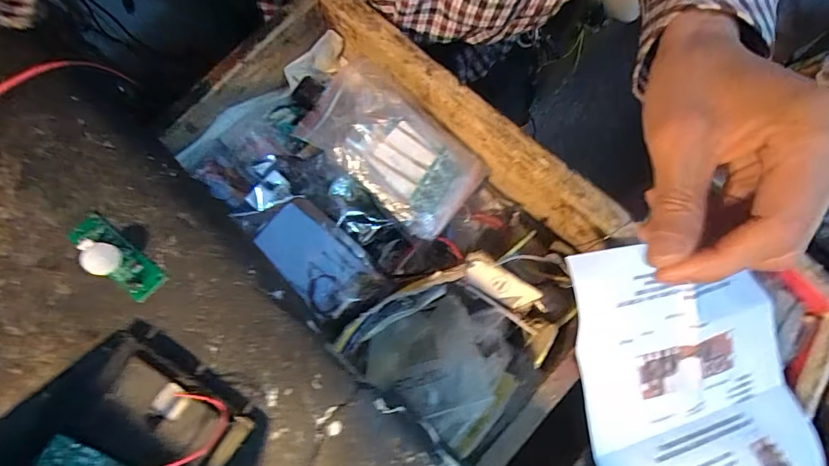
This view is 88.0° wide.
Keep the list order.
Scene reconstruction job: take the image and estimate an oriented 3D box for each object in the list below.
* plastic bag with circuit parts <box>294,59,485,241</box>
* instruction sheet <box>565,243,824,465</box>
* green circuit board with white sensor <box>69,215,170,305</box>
[{"bbox_3d":[-0.024,-0.080,0.387,0.170,0.031,0.096,37,79,7],"label":"plastic bag with circuit parts"},{"bbox_3d":[0.232,0.145,0.330,0.208,0.030,0.278,-7,80,-20],"label":"instruction sheet"},{"bbox_3d":[-0.176,0.012,0.248,0.061,0.020,0.020,40,79,8],"label":"green circuit board with white sensor"}]

